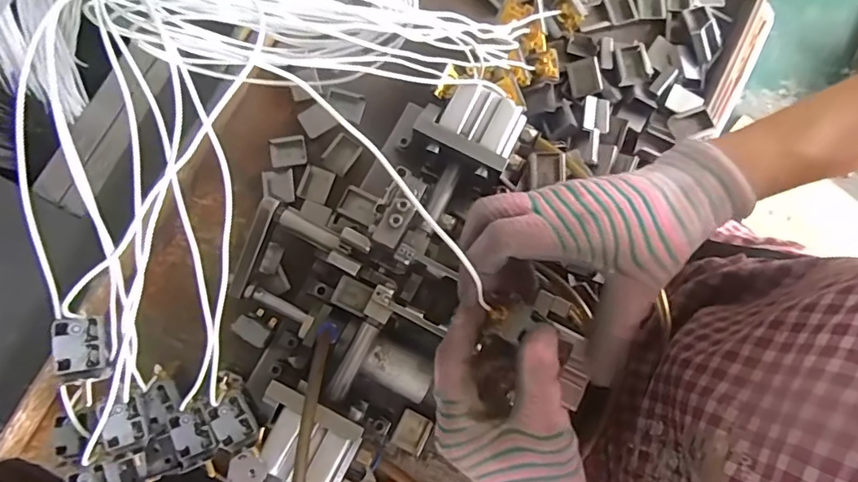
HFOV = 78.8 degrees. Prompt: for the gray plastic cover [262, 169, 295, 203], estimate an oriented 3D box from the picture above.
[{"bbox_3d":[-0.133,-0.047,0.463,0.029,0.013,0.032,-6,81,-2],"label":"gray plastic cover"}]

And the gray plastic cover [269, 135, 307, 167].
[{"bbox_3d":[-0.126,-0.079,0.466,0.032,0.007,0.027,-9,81,-2],"label":"gray plastic cover"}]

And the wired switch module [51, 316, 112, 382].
[{"bbox_3d":[-0.196,0.061,0.296,0.026,0.011,0.034,-5,81,-25],"label":"wired switch module"}]

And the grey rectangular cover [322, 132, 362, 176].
[{"bbox_3d":[-0.078,-0.077,0.464,0.026,0.006,0.032,38,82,6],"label":"grey rectangular cover"}]

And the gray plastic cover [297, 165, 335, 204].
[{"bbox_3d":[-0.101,-0.051,0.467,0.027,0.004,0.032,18,81,3],"label":"gray plastic cover"}]

